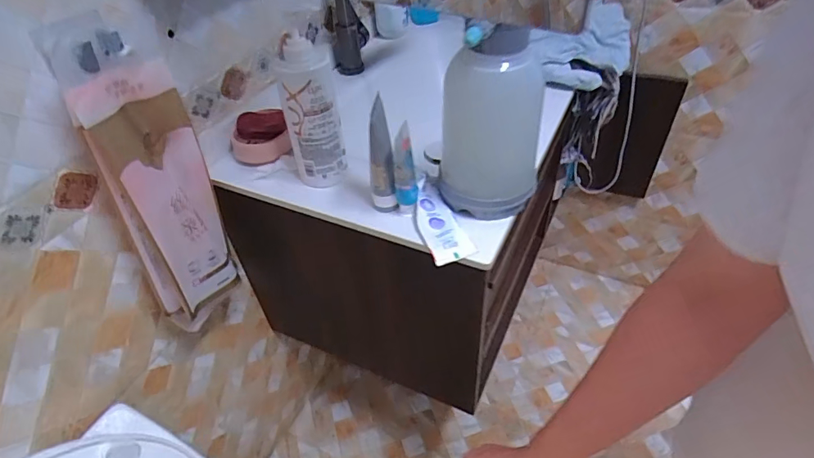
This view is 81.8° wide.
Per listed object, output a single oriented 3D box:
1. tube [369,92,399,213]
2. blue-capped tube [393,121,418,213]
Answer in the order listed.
[{"bbox_3d":[-0.036,-0.093,0.609,0.032,0.143,0.041,-9,45,-4],"label":"tube"},{"bbox_3d":[-0.002,-0.075,0.613,0.028,0.117,0.038,-2,45,3],"label":"blue-capped tube"}]

